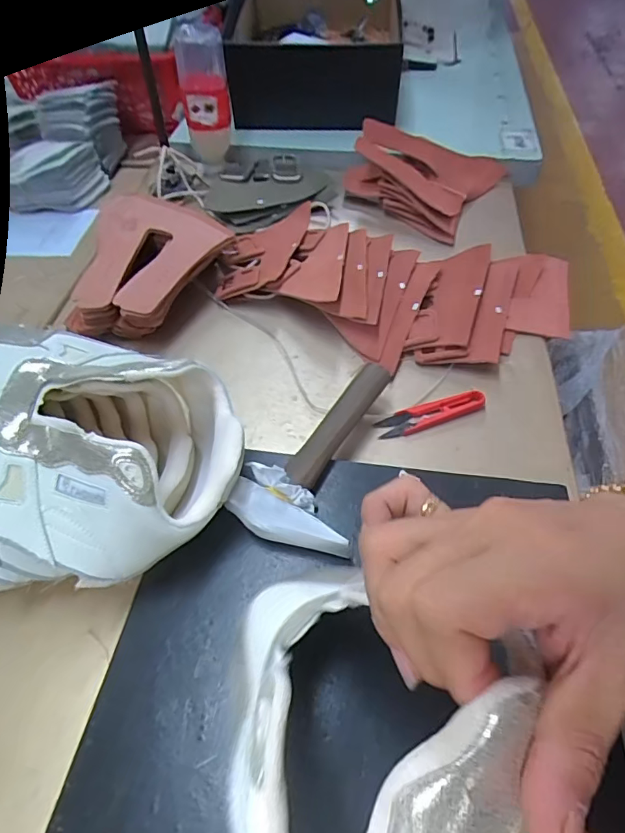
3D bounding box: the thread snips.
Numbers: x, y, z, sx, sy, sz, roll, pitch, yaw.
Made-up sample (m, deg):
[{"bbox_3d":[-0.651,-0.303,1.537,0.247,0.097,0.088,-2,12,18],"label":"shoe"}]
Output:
[{"bbox_3d":[0.108,-0.003,0.444,0.101,0.012,0.025,-16,54,-11],"label":"thread snips"}]

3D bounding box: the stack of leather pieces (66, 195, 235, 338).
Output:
[{"bbox_3d":[-0.168,-0.164,0.534,0.145,0.068,0.170,-1,53,1],"label":"stack of leather pieces"}]

